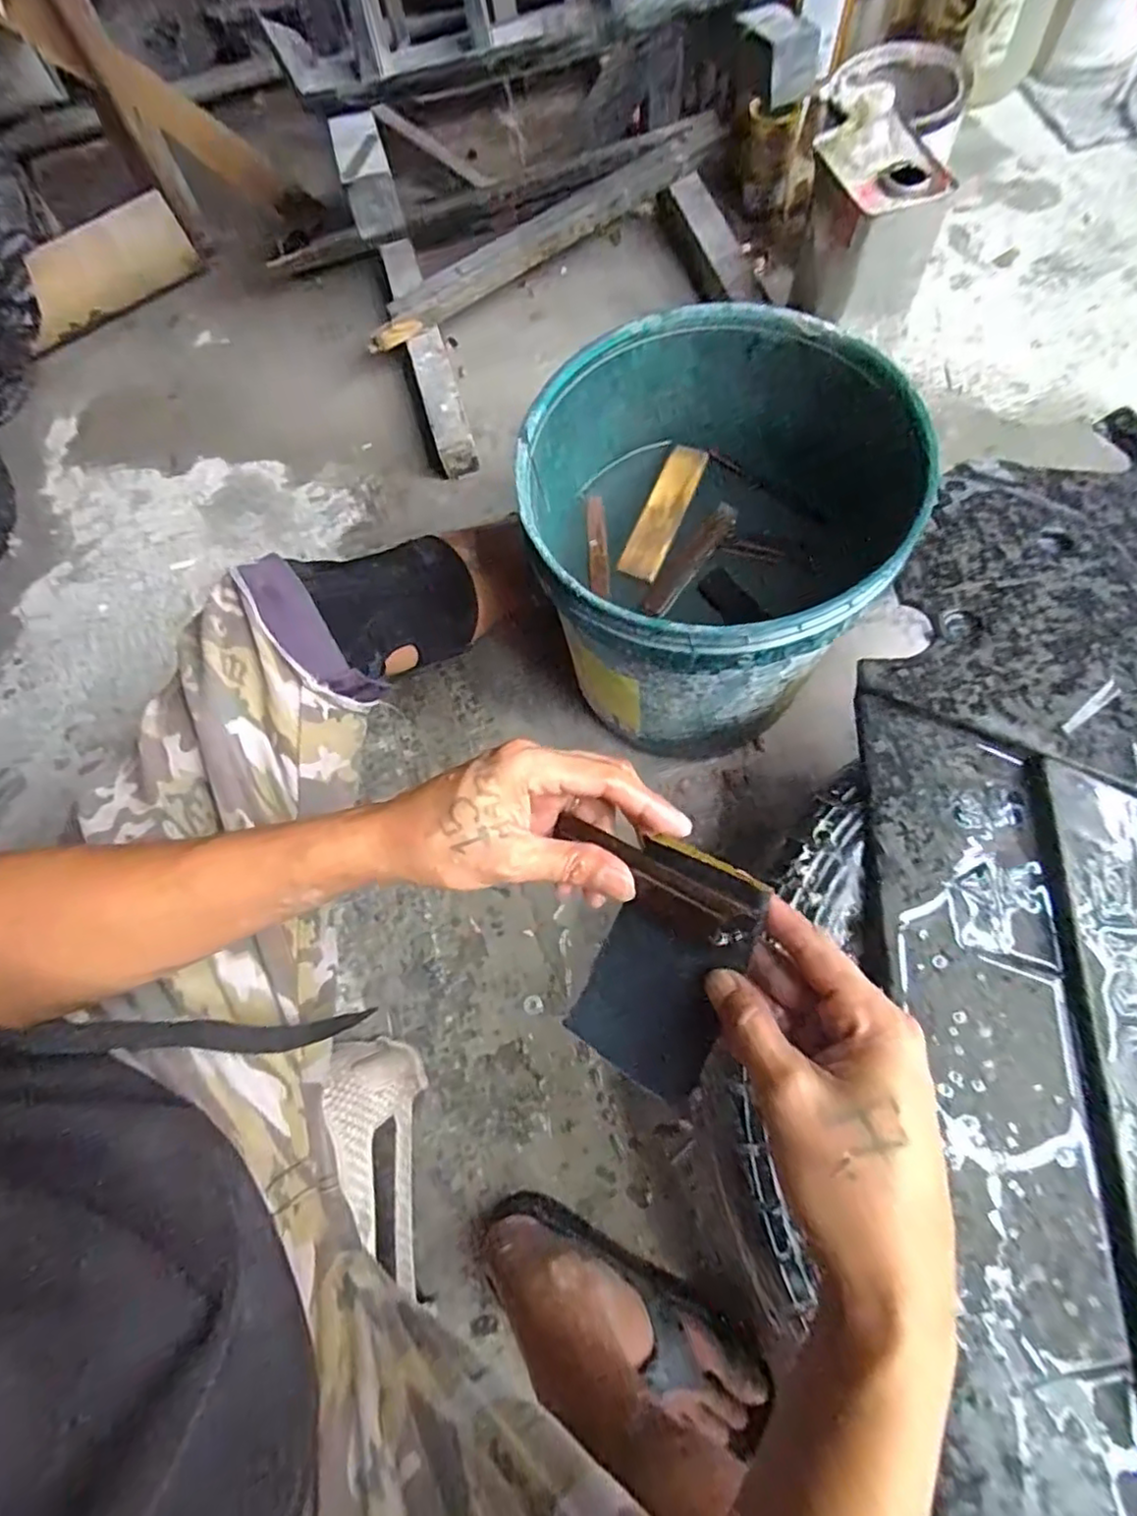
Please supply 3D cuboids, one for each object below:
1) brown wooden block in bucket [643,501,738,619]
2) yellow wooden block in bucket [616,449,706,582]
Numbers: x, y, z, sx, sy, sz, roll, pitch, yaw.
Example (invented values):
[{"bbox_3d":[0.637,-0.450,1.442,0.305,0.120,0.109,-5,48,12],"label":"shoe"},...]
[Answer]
[{"bbox_3d":[0.116,-0.185,0.614,0.025,0.012,0.141,35,74,17],"label":"brown wooden block in bucket"},{"bbox_3d":[0.090,-0.233,0.631,0.037,0.020,0.145,23,71,14],"label":"yellow wooden block in bucket"}]

